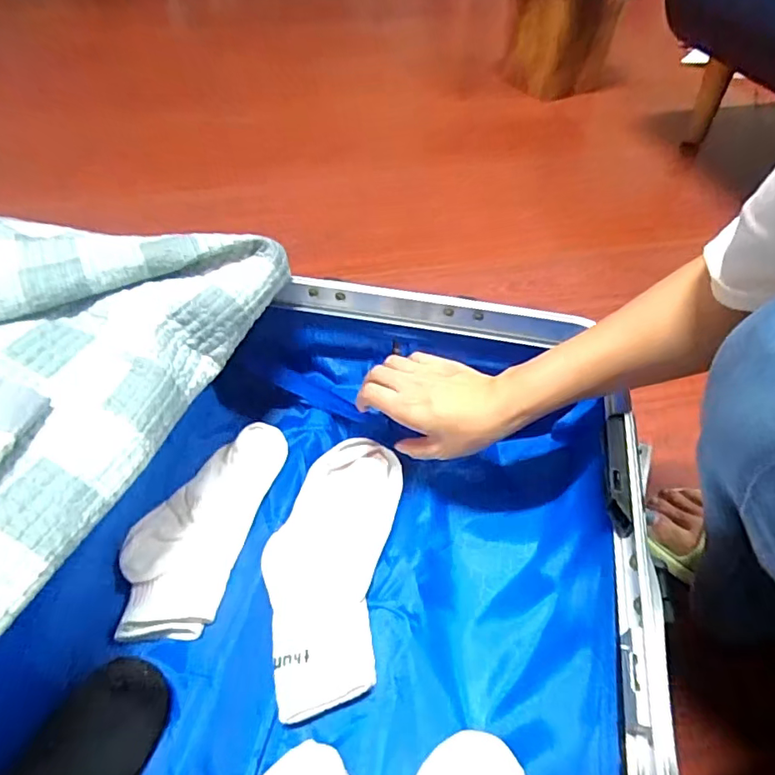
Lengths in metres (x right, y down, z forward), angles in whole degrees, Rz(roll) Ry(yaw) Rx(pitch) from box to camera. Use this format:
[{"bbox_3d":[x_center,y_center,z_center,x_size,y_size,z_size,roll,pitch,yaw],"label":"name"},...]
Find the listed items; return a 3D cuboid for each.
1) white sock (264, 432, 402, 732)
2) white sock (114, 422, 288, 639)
[{"bbox_3d":[-0.053,0.156,0.479,0.104,0.023,0.242,6,50,4],"label":"white sock"},{"bbox_3d":[-0.175,0.122,0.499,0.095,0.017,0.216,12,51,9],"label":"white sock"}]

